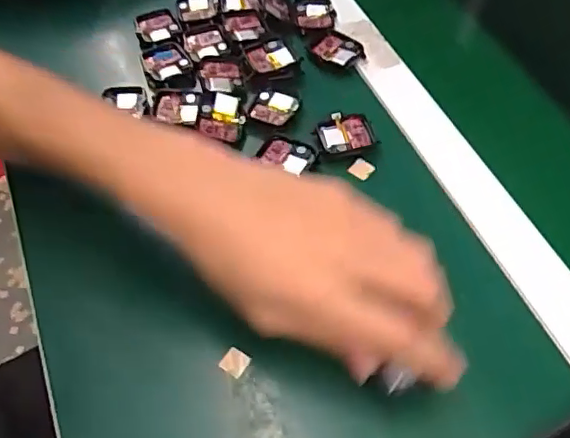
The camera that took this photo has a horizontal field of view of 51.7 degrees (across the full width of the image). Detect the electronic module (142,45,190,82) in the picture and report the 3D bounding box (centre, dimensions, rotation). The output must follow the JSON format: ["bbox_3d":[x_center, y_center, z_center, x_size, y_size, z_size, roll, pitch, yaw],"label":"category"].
[{"bbox_3d":[-0.104,-0.137,0.517,0.037,0.007,0.041,-13,57,-10],"label":"electronic module"}]

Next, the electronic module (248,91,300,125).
[{"bbox_3d":[-0.008,-0.091,0.476,0.036,0.008,0.031,20,58,13],"label":"electronic module"}]

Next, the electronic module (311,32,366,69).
[{"bbox_3d":[0.048,-0.148,0.517,0.043,0.006,0.035,26,59,16],"label":"electronic module"}]

